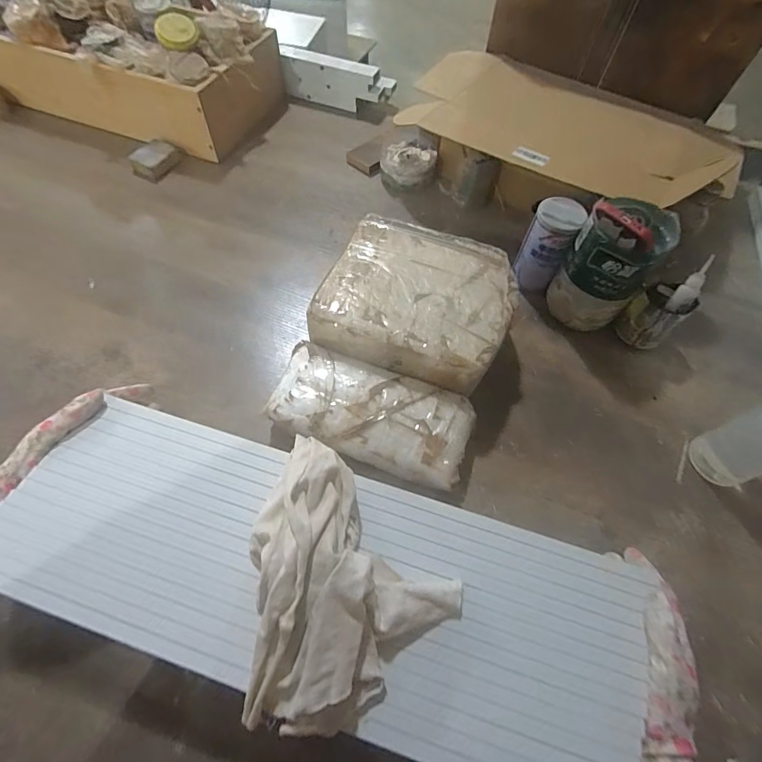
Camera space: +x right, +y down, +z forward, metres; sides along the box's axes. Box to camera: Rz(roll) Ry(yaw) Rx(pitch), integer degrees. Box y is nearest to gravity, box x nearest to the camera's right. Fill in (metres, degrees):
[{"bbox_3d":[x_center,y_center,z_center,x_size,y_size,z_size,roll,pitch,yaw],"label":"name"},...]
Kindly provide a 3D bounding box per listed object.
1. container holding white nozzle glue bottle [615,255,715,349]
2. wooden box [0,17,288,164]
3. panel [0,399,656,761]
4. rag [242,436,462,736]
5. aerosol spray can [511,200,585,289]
[{"bbox_3d":[0.376,-0.097,0.547,0.067,0.111,0.062,-32,67,-18],"label":"container holding white nozzle glue bottle"},{"bbox_3d":[-0.506,-0.619,0.803,0.588,0.126,0.255,20,62,9],"label":"wooden box"},{"bbox_3d":[-0.061,0.164,0.349,0.546,0.010,0.193,13,61,5],"label":"panel"},{"bbox_3d":[-0.051,0.159,0.310,0.176,0.073,0.163,40,66,17],"label":"rag"},{"bbox_3d":[0.234,-0.193,0.583,0.063,0.119,0.057,20,62,9],"label":"aerosol spray can"}]

